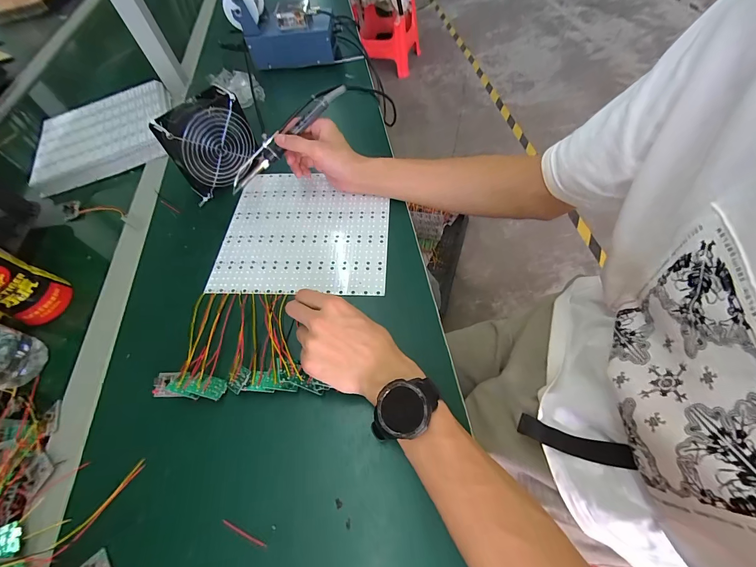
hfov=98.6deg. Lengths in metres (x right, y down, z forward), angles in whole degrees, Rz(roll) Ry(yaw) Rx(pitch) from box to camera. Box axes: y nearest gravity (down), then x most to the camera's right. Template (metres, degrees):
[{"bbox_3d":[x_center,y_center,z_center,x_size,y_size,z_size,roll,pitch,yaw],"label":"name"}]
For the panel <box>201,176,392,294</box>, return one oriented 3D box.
[{"bbox_3d":[-0.104,-0.080,0.475,0.235,0.007,0.216,2,58,4],"label":"panel"}]

